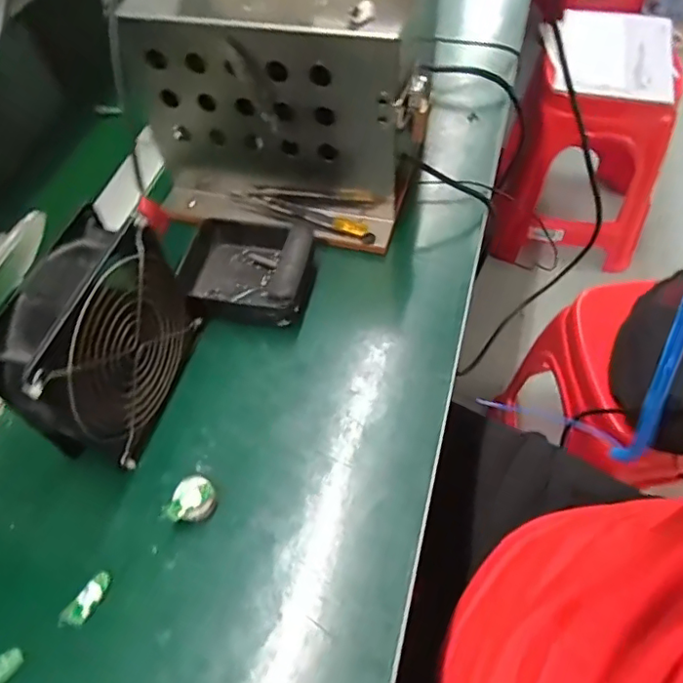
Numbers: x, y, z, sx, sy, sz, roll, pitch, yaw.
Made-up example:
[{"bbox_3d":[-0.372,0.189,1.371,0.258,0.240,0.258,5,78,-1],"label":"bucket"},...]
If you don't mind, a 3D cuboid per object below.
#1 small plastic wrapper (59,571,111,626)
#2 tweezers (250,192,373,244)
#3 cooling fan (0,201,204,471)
[{"bbox_3d":[-0.144,0.147,0.318,0.014,0.004,0.033,28,62,22],"label":"small plastic wrapper"},{"bbox_3d":[-0.025,-0.104,0.465,0.113,0.012,0.015,19,59,17],"label":"tweezers"},{"bbox_3d":[-0.150,0.002,0.344,0.057,0.117,0.130,11,57,12],"label":"cooling fan"}]

